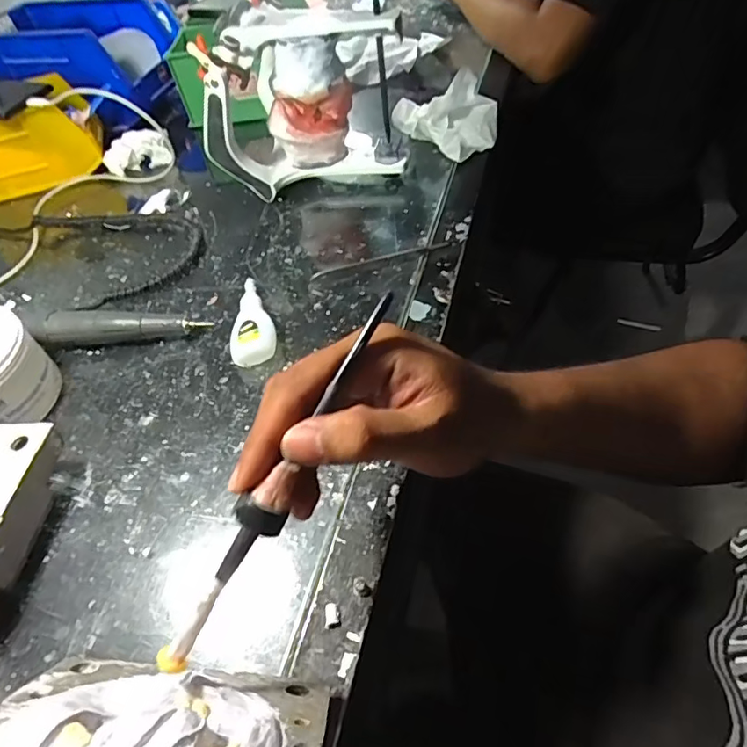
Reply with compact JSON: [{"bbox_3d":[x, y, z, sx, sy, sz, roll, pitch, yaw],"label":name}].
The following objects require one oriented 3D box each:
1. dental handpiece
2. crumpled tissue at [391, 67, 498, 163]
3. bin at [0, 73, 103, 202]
[{"bbox_3d":[-0.205,-0.035,0.419,0.137,0.029,0.021,-2,50,5],"label":"dental handpiece"},{"bbox_3d":[0.079,-0.272,0.555,0.114,0.058,0.085,-2,50,4],"label":"crumpled tissue"},{"bbox_3d":[-0.412,-0.269,0.599,0.170,0.084,0.085,-15,51,-6],"label":"bin"}]

